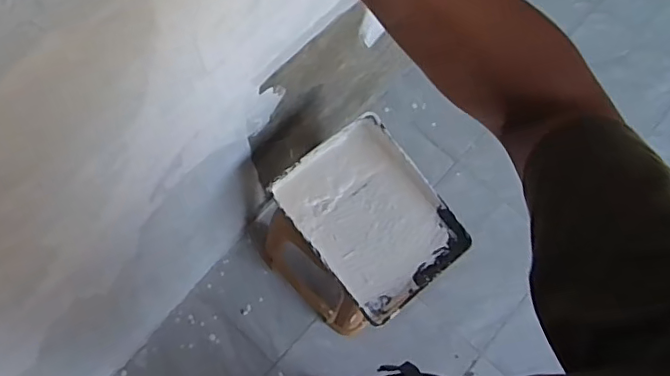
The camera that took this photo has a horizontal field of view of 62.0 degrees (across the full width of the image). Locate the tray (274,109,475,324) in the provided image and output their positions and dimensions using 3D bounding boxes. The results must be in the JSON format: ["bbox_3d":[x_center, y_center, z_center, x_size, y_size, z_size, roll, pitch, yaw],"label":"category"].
[{"bbox_3d":[0.076,0.058,1.147,0.282,0.069,0.354,-38,78,-13],"label":"tray"}]

